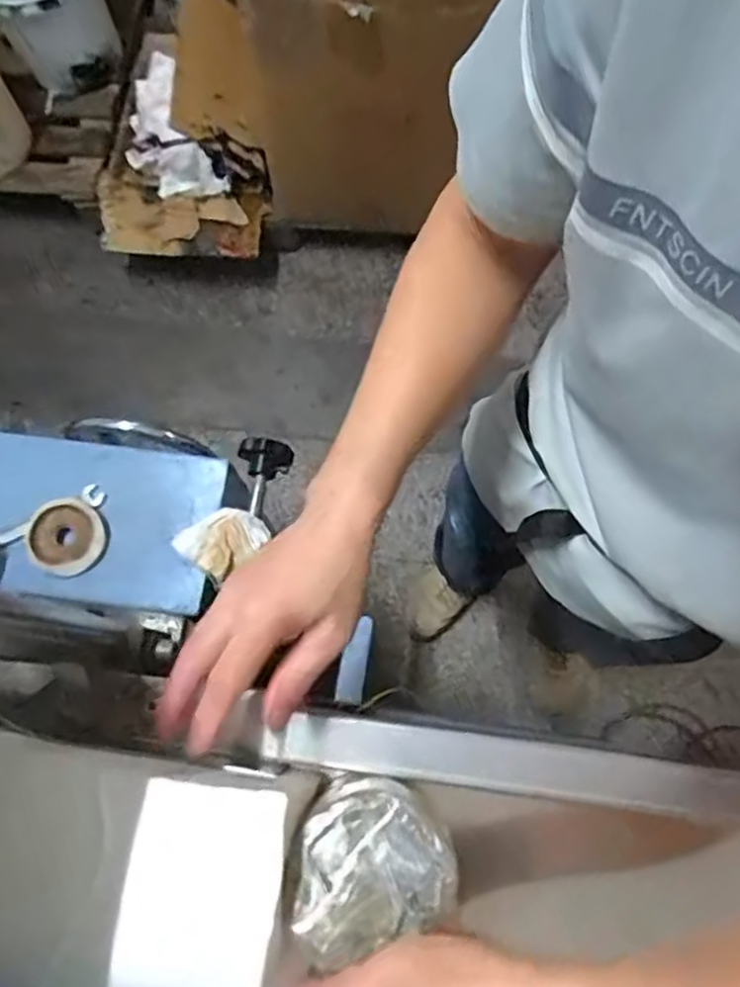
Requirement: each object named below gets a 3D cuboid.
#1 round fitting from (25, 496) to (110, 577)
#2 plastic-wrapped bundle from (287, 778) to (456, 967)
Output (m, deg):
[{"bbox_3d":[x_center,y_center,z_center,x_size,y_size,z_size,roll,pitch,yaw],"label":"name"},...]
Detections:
[{"bbox_3d":[-0.300,0.042,0.656,0.068,0.019,0.075,-32,77,-8],"label":"round fitting"},{"bbox_3d":[0.001,0.212,0.383,0.097,0.052,0.087,-20,75,-5],"label":"plastic-wrapped bundle"}]

